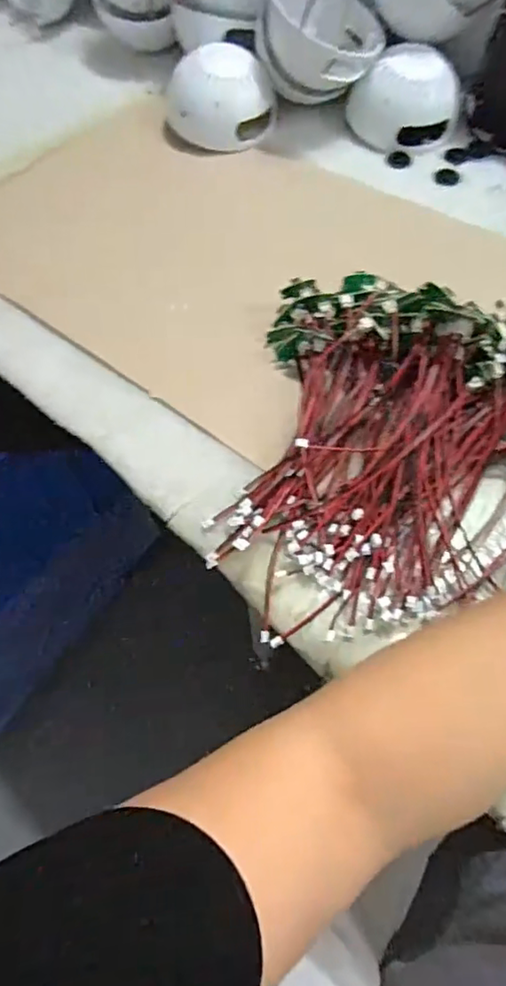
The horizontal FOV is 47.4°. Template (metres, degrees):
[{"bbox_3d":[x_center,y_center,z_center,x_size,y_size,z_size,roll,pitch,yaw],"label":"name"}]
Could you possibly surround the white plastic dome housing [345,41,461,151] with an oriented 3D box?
[{"bbox_3d":[0.162,-0.414,0.598,0.102,0.068,0.091,-25,63,-11],"label":"white plastic dome housing"}]

